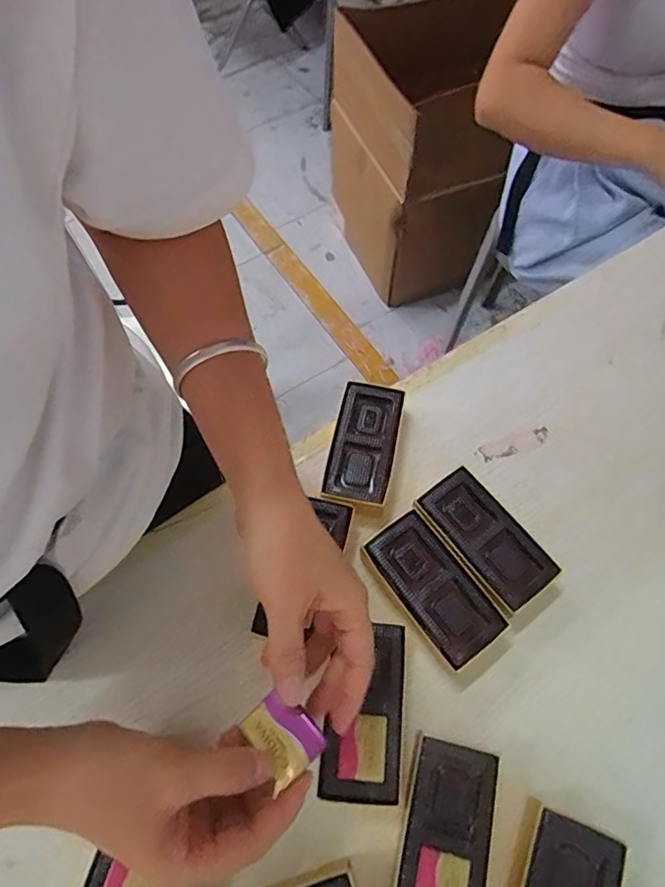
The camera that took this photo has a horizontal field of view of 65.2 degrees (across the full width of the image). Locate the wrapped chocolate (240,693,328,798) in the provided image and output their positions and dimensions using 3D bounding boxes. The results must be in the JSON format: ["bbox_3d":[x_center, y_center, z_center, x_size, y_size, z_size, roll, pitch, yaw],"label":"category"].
[{"bbox_3d":[-0.027,0.153,0.274,0.031,0.008,0.038,-38,69,-16],"label":"wrapped chocolate"}]

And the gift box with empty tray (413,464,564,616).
[{"bbox_3d":[0.123,0.080,0.426,0.056,0.032,0.113,-35,69,-15],"label":"gift box with empty tray"}]

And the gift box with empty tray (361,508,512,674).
[{"bbox_3d":[0.077,0.114,0.412,0.056,0.031,0.114,-34,68,-15],"label":"gift box with empty tray"}]

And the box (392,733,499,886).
[{"bbox_3d":[0.072,0.257,0.337,0.054,0.037,0.112,13,65,7],"label":"box"}]

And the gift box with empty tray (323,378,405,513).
[{"bbox_3d":[0.028,0.004,0.460,0.056,0.034,0.111,11,65,6],"label":"gift box with empty tray"}]

